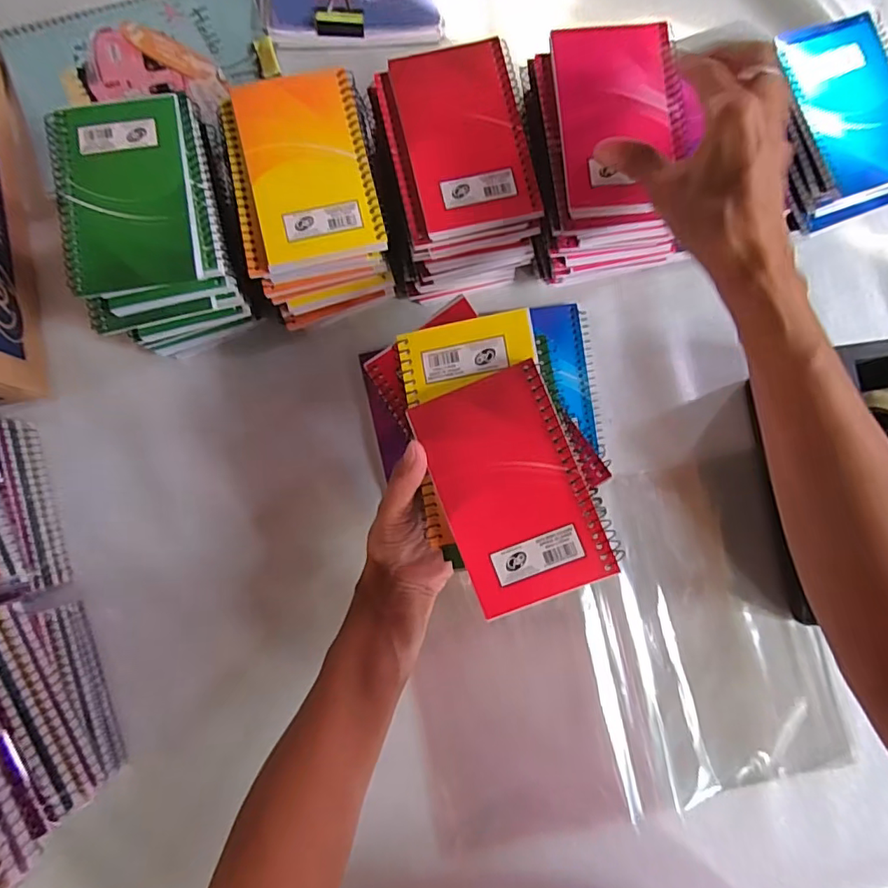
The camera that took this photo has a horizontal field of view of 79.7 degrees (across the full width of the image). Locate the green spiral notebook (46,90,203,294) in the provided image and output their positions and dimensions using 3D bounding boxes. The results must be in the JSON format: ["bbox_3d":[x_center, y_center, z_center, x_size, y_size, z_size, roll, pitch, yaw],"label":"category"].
[{"bbox_3d":[-0.210,-0.164,0.350,0.085,0.009,0.128,-10,83,-2],"label":"green spiral notebook"}]

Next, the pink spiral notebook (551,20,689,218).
[{"bbox_3d":[0.120,-0.219,0.358,0.083,0.008,0.131,-5,83,-2],"label":"pink spiral notebook"}]

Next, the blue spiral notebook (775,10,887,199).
[{"bbox_3d":[0.333,-0.276,0.429,0.091,0.013,0.146,-16,84,-3],"label":"blue spiral notebook"}]

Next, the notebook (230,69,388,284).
[{"bbox_3d":[-0.092,-0.189,0.368,0.083,0.013,0.137,-13,83,-3],"label":"notebook"}]

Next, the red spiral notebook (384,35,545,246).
[{"bbox_3d":[0.016,-0.212,0.368,0.082,0.008,0.131,-12,85,-4],"label":"red spiral notebook"}]

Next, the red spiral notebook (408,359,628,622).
[{"bbox_3d":[0.041,0.025,0.304,0.084,0.018,0.127,-21,85,-5],"label":"red spiral notebook"}]

